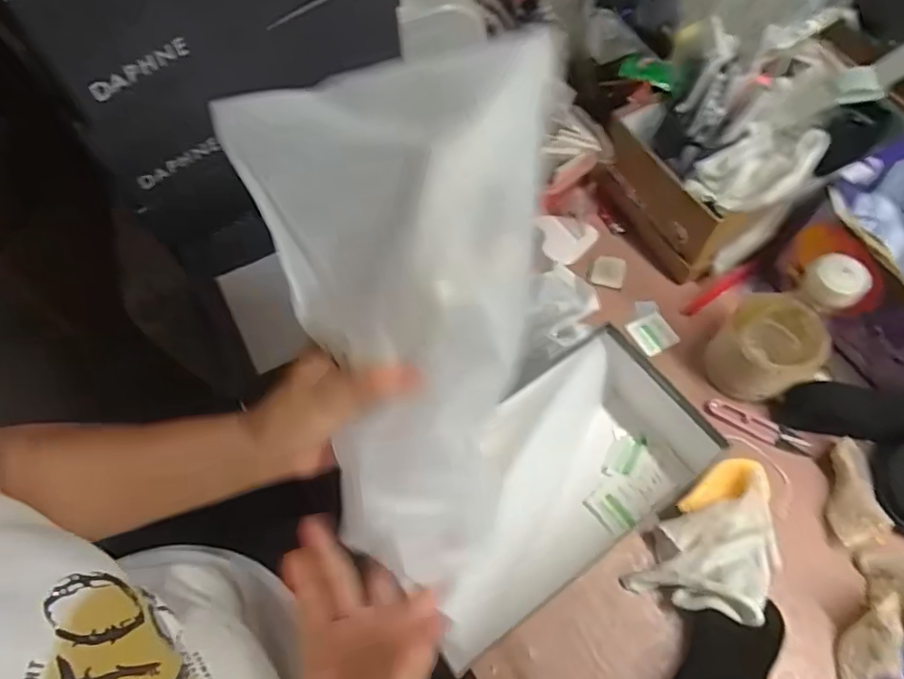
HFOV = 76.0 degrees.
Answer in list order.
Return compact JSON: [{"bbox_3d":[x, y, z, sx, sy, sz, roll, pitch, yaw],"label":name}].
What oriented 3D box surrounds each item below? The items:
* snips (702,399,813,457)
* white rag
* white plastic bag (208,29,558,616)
[{"bbox_3d":[0.310,0.085,0.588,0.106,0.013,0.027,21,66,10],"label":"snips"},{"bbox_3d":[0.234,0.197,0.509,0.154,0.052,0.092,-17,65,-8],"label":"white rag"},{"bbox_3d":[-0.025,-0.003,0.348,0.172,0.049,0.317,-4,99,-1],"label":"white plastic bag"}]

